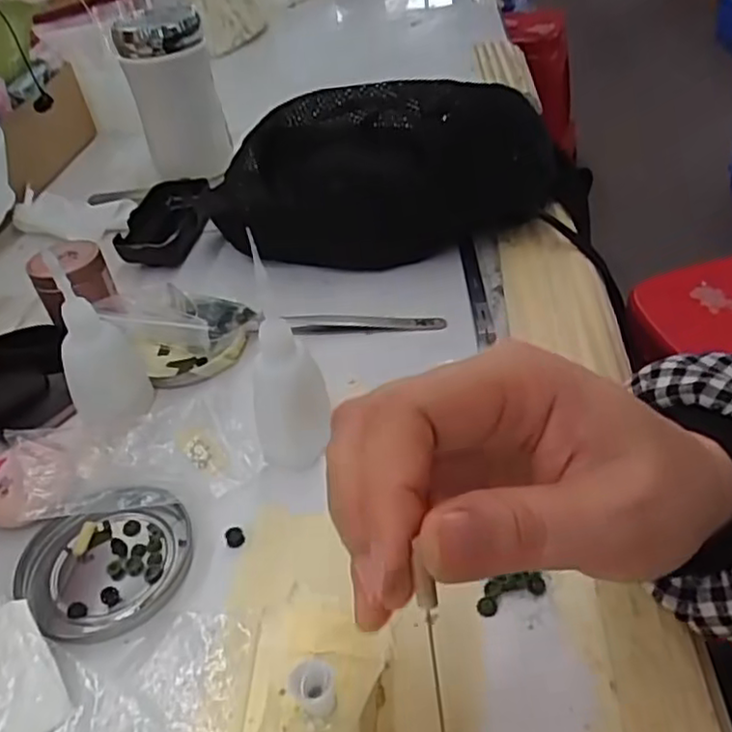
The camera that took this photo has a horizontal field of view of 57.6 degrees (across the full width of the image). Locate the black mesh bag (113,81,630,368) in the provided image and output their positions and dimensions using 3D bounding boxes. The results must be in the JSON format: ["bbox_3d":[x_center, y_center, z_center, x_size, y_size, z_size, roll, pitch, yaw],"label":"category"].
[{"bbox_3d":[-0.019,-0.145,0.495,0.365,0.102,0.123,2,42,13],"label":"black mesh bag"}]

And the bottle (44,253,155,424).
[{"bbox_3d":[-0.146,-0.010,0.354,0.038,0.104,0.034,-21,42,-14],"label":"bottle"}]

